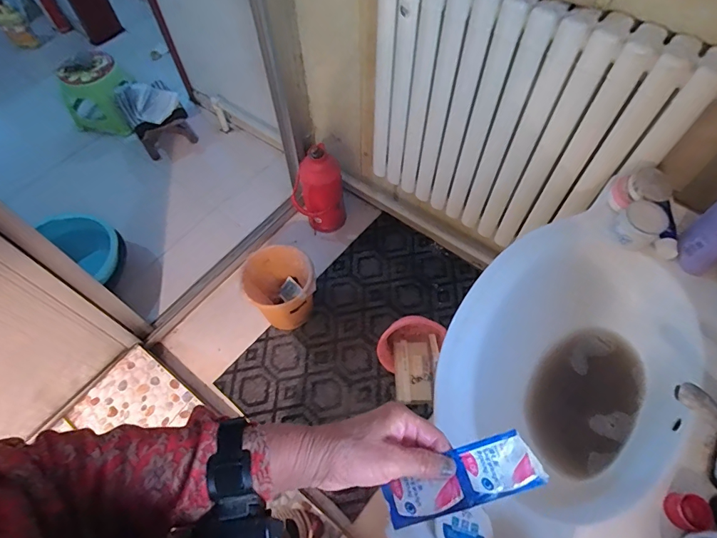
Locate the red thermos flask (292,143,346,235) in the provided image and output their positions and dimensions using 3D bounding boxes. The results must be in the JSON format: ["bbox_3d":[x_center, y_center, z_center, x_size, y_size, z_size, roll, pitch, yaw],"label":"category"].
[{"bbox_3d":[-0.162,-0.323,1.695,0.182,0.392,0.178,0,60,1],"label":"red thermos flask"}]

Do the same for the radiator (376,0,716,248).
[{"bbox_3d":[0.353,-0.365,1.107,0.735,0.677,0.147,40,68,21],"label":"radiator"}]

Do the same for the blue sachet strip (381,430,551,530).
[{"bbox_3d":[0.088,0.183,0.361,0.135,0.011,0.047,-21,66,6],"label":"blue sachet strip"}]

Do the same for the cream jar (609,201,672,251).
[{"bbox_3d":[0.536,-0.083,0.795,0.073,0.064,0.078,0,60,1],"label":"cream jar"}]

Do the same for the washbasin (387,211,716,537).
[{"bbox_3d":[0.352,0.210,0.713,0.413,0.154,0.651,27,64,16],"label":"washbasin"}]

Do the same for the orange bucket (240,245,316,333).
[{"bbox_3d":[-0.279,0.078,1.524,0.227,0.239,0.239,0,60,1],"label":"orange bucket"}]

